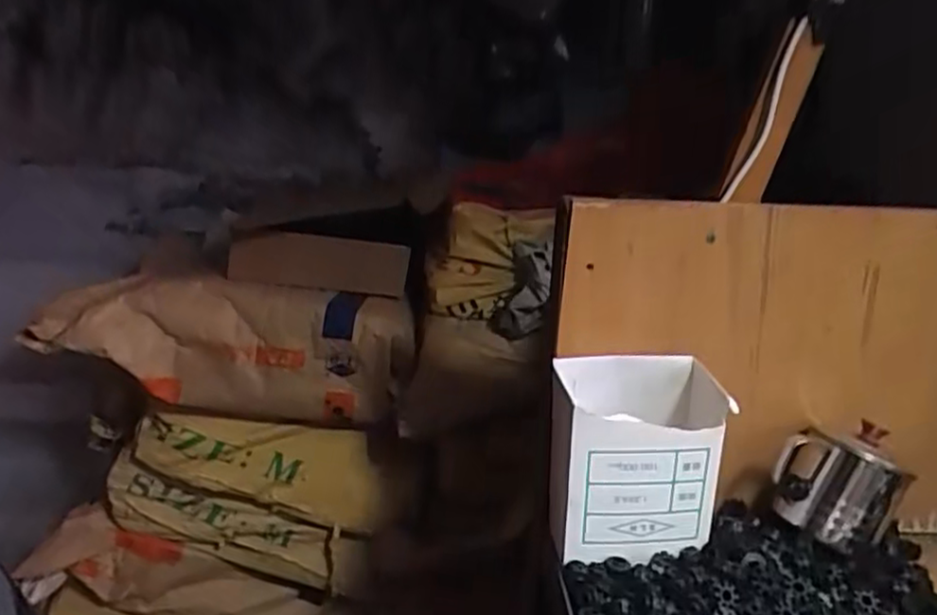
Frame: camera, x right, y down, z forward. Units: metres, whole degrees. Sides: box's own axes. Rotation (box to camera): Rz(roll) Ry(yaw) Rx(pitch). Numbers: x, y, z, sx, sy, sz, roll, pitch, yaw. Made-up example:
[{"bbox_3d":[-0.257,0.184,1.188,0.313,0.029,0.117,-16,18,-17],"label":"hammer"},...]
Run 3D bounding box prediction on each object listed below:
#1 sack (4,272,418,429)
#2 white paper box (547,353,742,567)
[{"bbox_3d":[-0.339,0.063,1.003,0.515,0.192,0.144,3,15,2],"label":"sack"},{"bbox_3d":[0.133,0.123,0.551,0.130,0.148,0.078,2,15,-1],"label":"white paper box"}]

